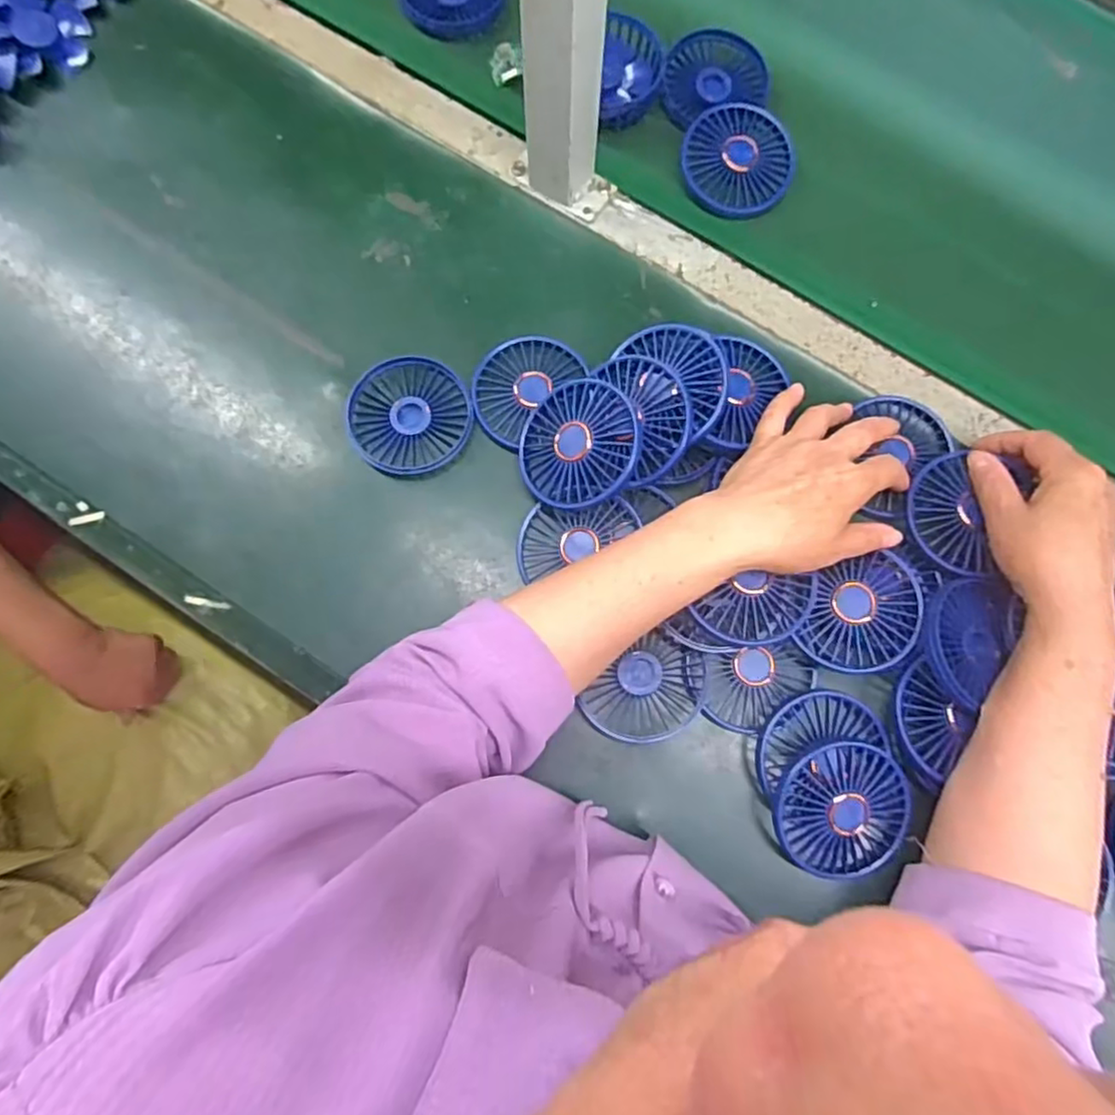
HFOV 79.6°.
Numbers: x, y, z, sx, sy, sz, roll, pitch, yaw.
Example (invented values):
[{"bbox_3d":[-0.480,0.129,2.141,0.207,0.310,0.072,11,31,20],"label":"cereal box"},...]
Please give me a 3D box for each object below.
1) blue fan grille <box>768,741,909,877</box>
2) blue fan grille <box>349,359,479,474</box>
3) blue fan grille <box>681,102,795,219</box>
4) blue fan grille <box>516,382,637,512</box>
[{"bbox_3d":[0.182,0.162,0.430,0.087,0.019,0.081,0,80,-1],"label":"blue fan grille"},{"bbox_3d":[-0.107,-0.104,0.489,0.087,0.009,0.085,-10,80,-3],"label":"blue fan grille"},{"bbox_3d":[0.141,-0.311,0.523,0.085,0.008,0.082,4,93,-2],"label":"blue fan grille"},{"bbox_3d":[0.011,-0.077,0.454,0.087,0.016,0.083,-1,88,24],"label":"blue fan grille"}]

